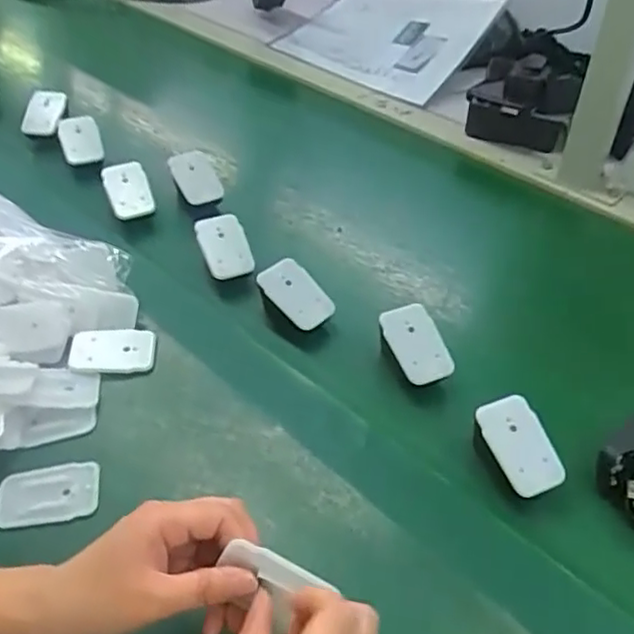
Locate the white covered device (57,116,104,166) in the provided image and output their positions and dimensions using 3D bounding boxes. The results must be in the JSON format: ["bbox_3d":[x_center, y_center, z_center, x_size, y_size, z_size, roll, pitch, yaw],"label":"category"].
[{"bbox_3d":[-0.271,-0.201,0.752,0.047,0.055,0.011,-17,2,7],"label":"white covered device"}]

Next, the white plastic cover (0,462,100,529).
[{"bbox_3d":[-0.193,0.127,0.471,0.070,0.013,0.040,-5,44,-6],"label":"white plastic cover"}]

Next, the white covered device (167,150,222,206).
[{"bbox_3d":[-0.133,-0.151,0.719,0.043,0.060,0.019,-27,9,14],"label":"white covered device"}]

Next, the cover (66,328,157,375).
[{"bbox_3d":[-0.173,0.028,0.555,0.067,0.004,0.040,0,65,-11],"label":"cover"}]

